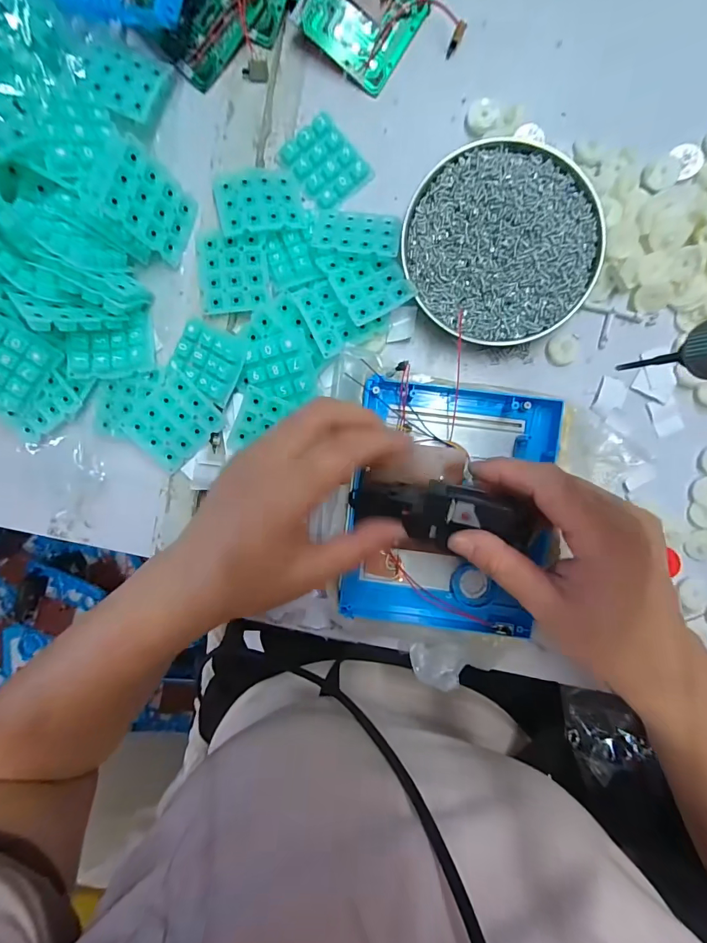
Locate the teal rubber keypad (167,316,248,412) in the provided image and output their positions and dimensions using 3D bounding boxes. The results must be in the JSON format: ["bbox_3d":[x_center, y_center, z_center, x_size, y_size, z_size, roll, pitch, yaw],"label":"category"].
[{"bbox_3d":[-0.106,-0.081,0.296,0.052,0.007,0.048,30,95,5],"label":"teal rubber keypad"}]

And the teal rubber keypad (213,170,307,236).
[{"bbox_3d":[-0.068,-0.193,0.292,0.058,0.011,0.045,-11,82,-11],"label":"teal rubber keypad"}]

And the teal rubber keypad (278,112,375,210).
[{"bbox_3d":[-0.021,-0.226,0.298,0.046,0.005,0.056,-40,91,4],"label":"teal rubber keypad"}]

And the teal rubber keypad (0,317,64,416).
[{"bbox_3d":[-0.240,-0.069,0.274,0.065,0.009,0.048,-42,125,13],"label":"teal rubber keypad"}]

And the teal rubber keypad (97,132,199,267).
[{"bbox_3d":[-0.136,-0.180,0.275,0.004,0.059,0.048,22,90,27],"label":"teal rubber keypad"}]

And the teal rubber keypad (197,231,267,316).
[{"bbox_3d":[-0.087,-0.143,0.294,0.047,0.010,0.054,-2,94,3],"label":"teal rubber keypad"}]

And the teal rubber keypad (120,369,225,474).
[{"bbox_3d":[-0.132,-0.037,0.296,0.059,0.013,0.051,-41,91,4],"label":"teal rubber keypad"}]

